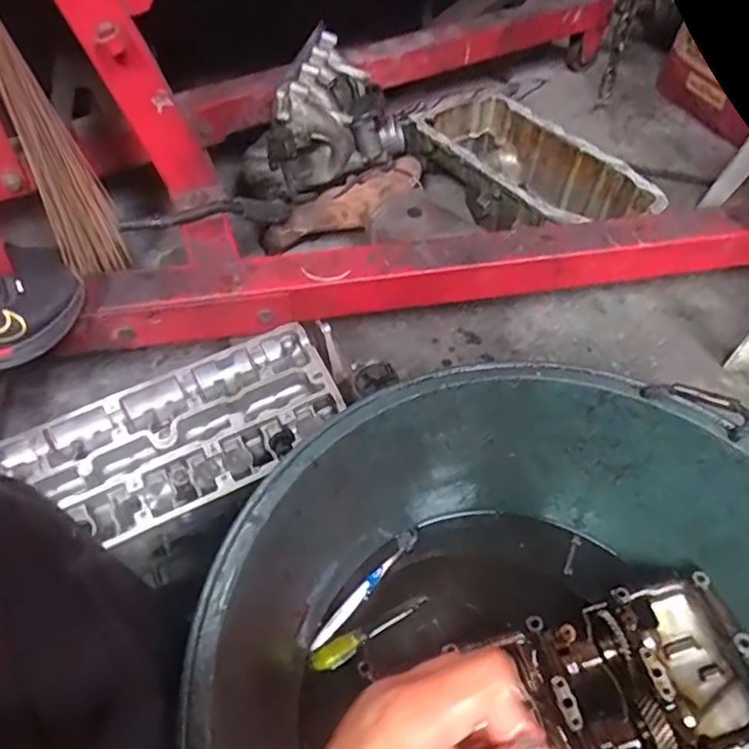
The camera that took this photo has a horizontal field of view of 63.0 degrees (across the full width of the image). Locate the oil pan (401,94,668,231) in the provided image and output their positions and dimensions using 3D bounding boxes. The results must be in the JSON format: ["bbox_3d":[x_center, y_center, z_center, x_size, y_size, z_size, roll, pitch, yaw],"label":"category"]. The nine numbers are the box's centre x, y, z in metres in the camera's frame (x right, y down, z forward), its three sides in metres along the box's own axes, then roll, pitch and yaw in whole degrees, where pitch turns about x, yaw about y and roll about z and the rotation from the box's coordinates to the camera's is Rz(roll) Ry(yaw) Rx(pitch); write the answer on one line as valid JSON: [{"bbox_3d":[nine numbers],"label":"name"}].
[{"bbox_3d":[0.288,-0.372,1.168,0.238,0.116,0.477,-34,59,-24],"label":"oil pan"}]

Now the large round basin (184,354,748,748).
[{"bbox_3d":[0.154,0.314,0.592,0.553,0.318,0.558,0,51,0],"label":"large round basin"}]

